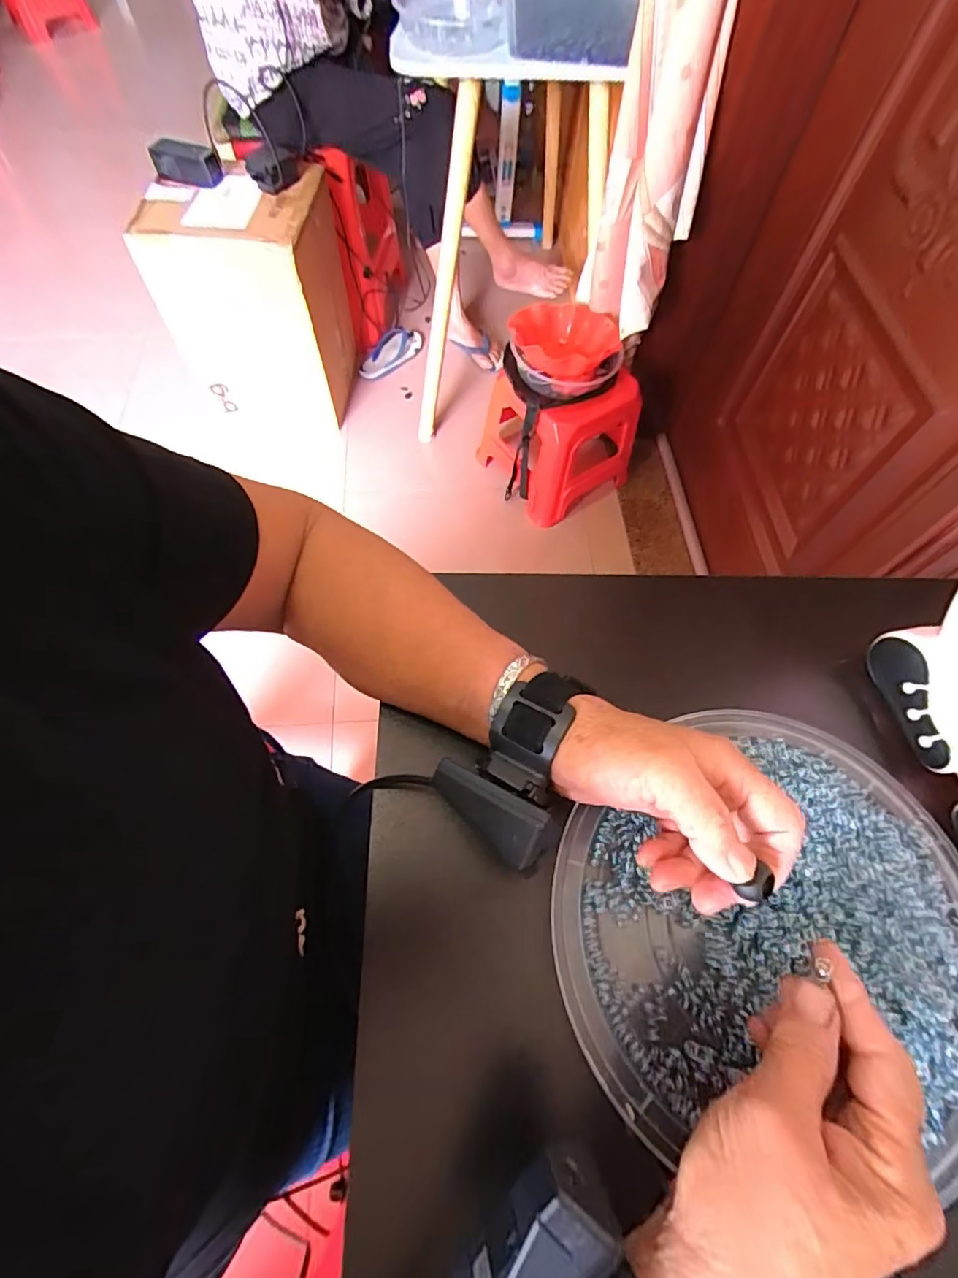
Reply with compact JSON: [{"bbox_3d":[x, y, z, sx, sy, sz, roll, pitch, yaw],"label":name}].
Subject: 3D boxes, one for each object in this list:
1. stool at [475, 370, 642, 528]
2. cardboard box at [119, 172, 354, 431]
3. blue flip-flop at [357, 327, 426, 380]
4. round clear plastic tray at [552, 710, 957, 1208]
[{"bbox_3d":[0.185,-0.510,1.315,0.262,0.295,0.304,-33,70,-17],"label":"stool"},{"bbox_3d":[-0.540,-0.809,1.344,0.367,0.461,0.335,7,64,2],"label":"cardboard box"},{"bbox_3d":[-0.246,-0.867,1.609,0.103,0.060,0.254,32,67,13],"label":"blue flip-flop"},{"bbox_3d":[0.161,0.144,0.298,0.231,0.031,0.215,1,64,-2],"label":"round clear plastic tray"}]

